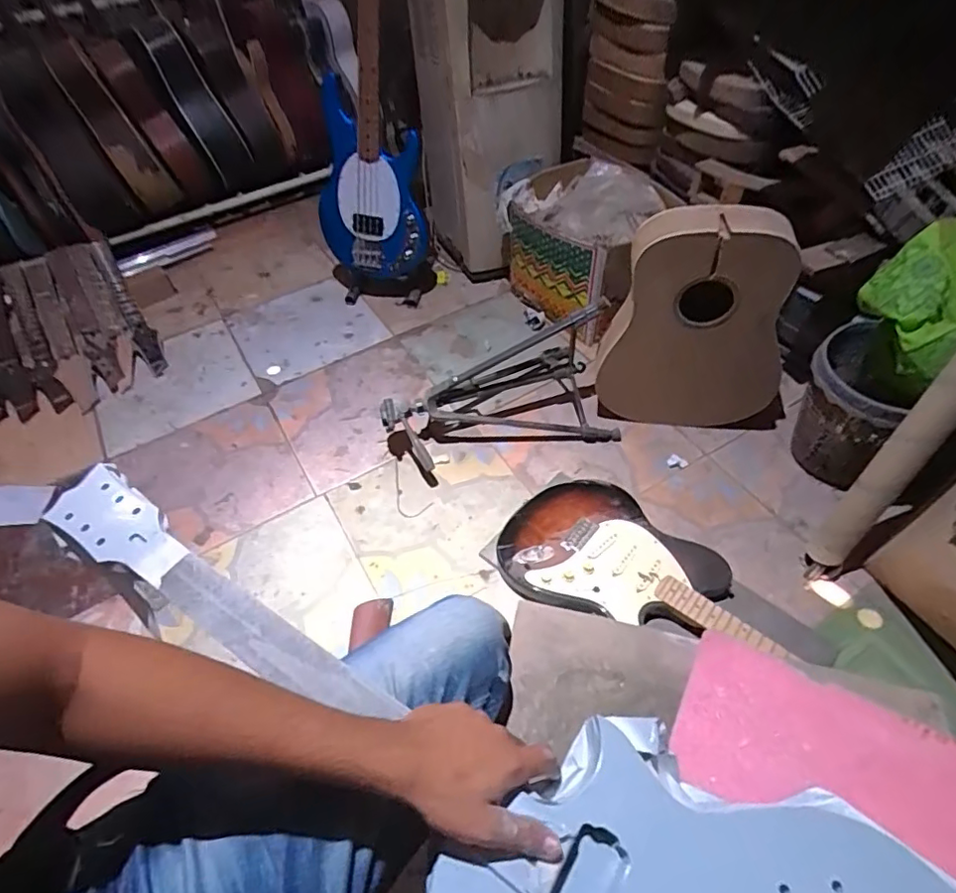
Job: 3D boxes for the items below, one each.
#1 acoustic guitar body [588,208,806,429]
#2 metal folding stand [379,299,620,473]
[{"bbox_3d":[0.466,-0.238,1.176,0.387,0.511,0.103,1,51,4],"label":"acoustic guitar body"},{"bbox_3d":[0.040,-0.150,1.340,0.534,0.241,0.295,-10,50,-4],"label":"metal folding stand"}]

